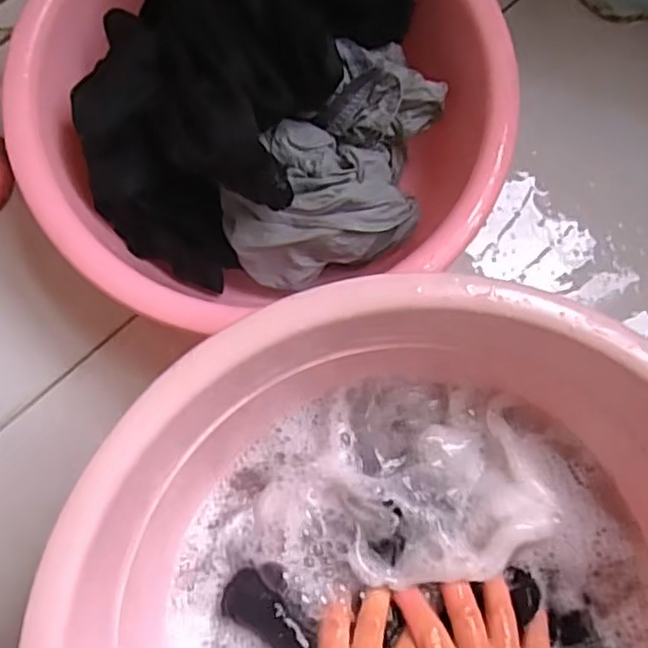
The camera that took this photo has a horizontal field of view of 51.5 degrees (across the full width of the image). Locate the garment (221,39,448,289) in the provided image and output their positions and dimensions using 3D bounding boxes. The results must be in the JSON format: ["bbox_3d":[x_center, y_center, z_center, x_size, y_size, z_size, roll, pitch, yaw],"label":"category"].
[{"bbox_3d":[0.018,-0.114,0.501,0.118,0.075,0.206,41,83,5],"label":"garment"}]

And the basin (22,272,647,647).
[{"bbox_3d":[0.058,0.180,0.416,0.390,0.153,0.396,0,82,-1],"label":"basin"}]

